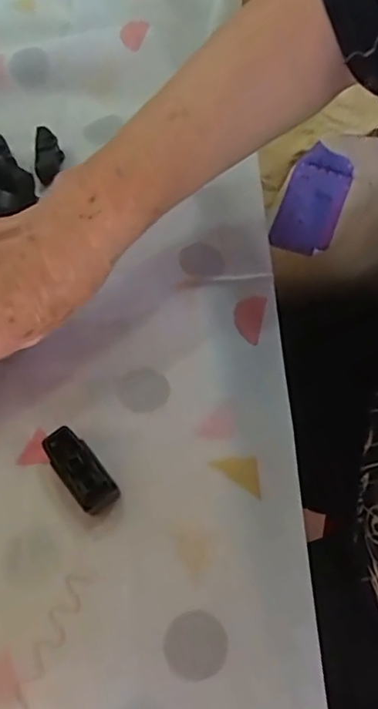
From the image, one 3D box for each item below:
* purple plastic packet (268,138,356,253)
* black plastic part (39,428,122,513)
[{"bbox_3d":[0.098,-0.122,0.456,0.052,0.086,0.009,30,42,20],"label":"purple plastic packet"},{"bbox_3d":[-0.062,0.066,0.325,0.022,0.019,0.053,-36,67,-15],"label":"black plastic part"}]

